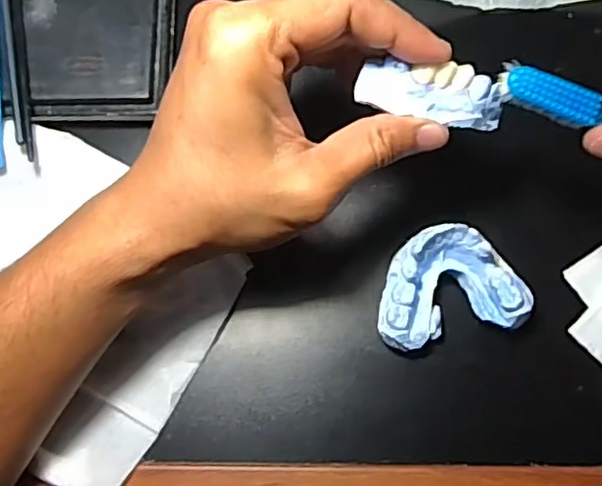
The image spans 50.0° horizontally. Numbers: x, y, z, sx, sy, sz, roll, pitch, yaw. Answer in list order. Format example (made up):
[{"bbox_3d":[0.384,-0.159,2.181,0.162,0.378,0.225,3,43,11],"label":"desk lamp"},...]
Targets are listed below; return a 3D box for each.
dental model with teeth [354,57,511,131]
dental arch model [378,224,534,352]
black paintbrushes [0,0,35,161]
[{"bbox_3d":[0.052,-0.058,0.255,0.059,0.017,0.020,10,78,-2],"label":"dental model with teeth"},{"bbox_3d":[0.067,0.019,0.300,0.067,0.026,0.049,-12,77,-2],"label":"dental arch model"},{"bbox_3d":[-0.149,-0.130,0.333,0.012,0.013,0.178,-11,77,-2],"label":"black paintbrushes"}]

